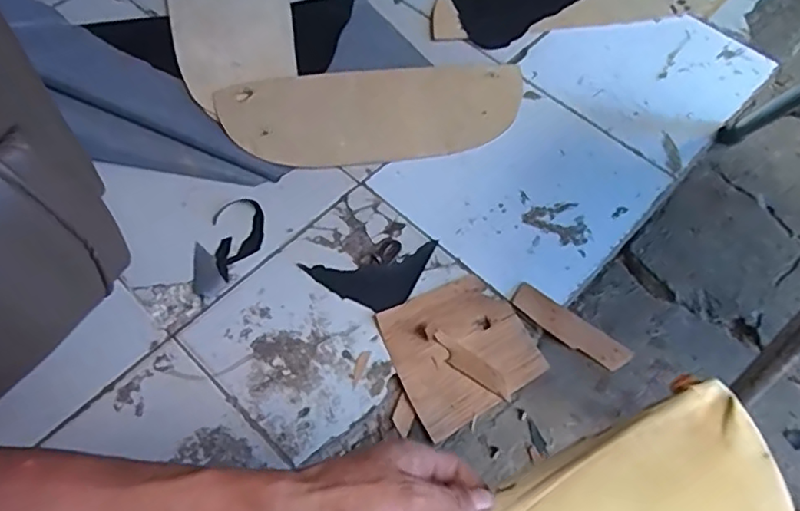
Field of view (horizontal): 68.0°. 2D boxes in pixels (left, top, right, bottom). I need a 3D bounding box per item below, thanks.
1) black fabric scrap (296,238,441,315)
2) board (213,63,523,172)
[{"bbox_3d":[-0.029,0.030,0.702,0.159,0.005,0.077,-10,62,-7],"label":"black fabric scrap"},{"bbox_3d":[-0.034,-0.197,0.816,0.410,0.008,0.163,-7,62,-6],"label":"board"}]

